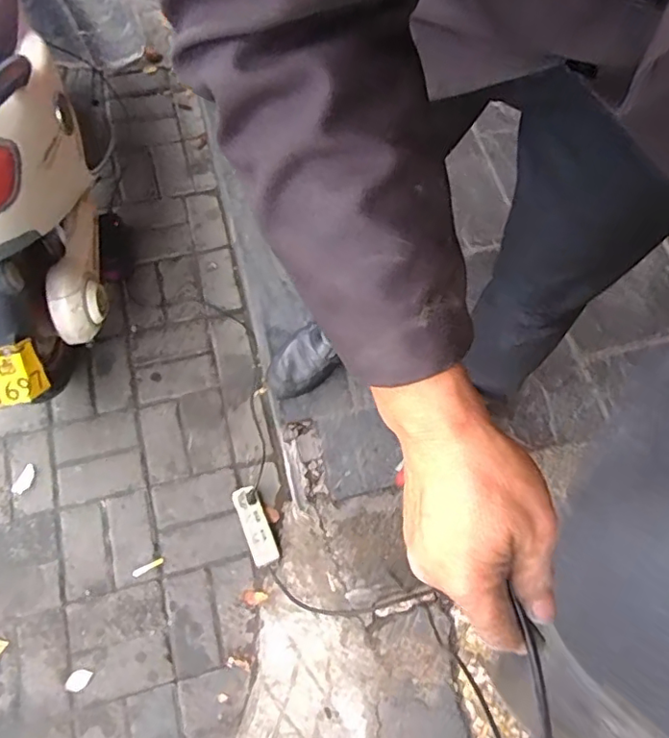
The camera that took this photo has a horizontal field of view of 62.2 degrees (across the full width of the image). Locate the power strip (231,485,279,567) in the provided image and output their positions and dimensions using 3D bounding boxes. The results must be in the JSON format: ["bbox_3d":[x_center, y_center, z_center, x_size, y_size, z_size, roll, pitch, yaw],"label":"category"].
[{"bbox_3d":[-0.176,0.342,1.212,0.056,0.037,0.174,-23,71,-12],"label":"power strip"}]

